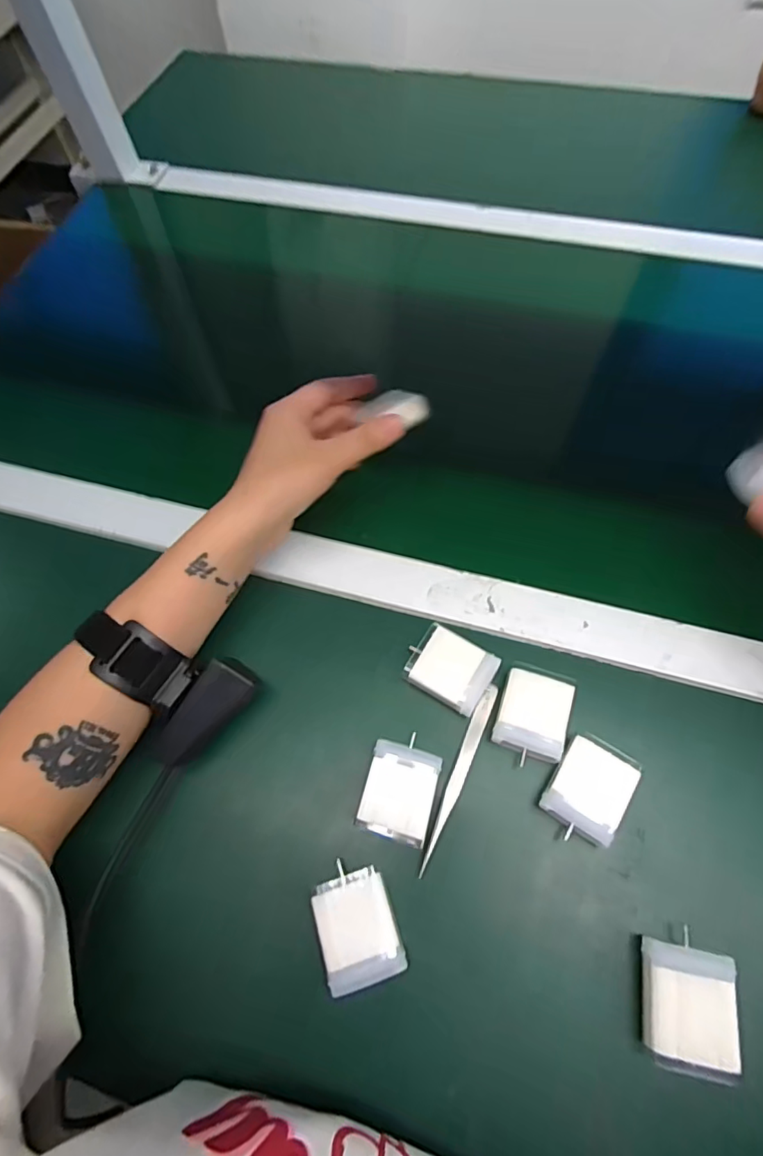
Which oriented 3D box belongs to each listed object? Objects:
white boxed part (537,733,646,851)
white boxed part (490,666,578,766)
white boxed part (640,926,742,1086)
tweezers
[{"bbox_3d":[0.123,0.124,0.314,0.040,0.019,0.053,30,69,17],"label":"white boxed part"},{"bbox_3d":[0.095,0.087,0.332,0.041,0.016,0.050,17,66,11],"label":"white boxed part"},{"bbox_3d":[0.153,0.216,0.267,0.044,0.018,0.053,9,65,8],"label":"white boxed part"},{"bbox_3d":[0.048,0.120,0.324,0.011,0.005,0.117,22,67,13],"label":"tweezers"}]

